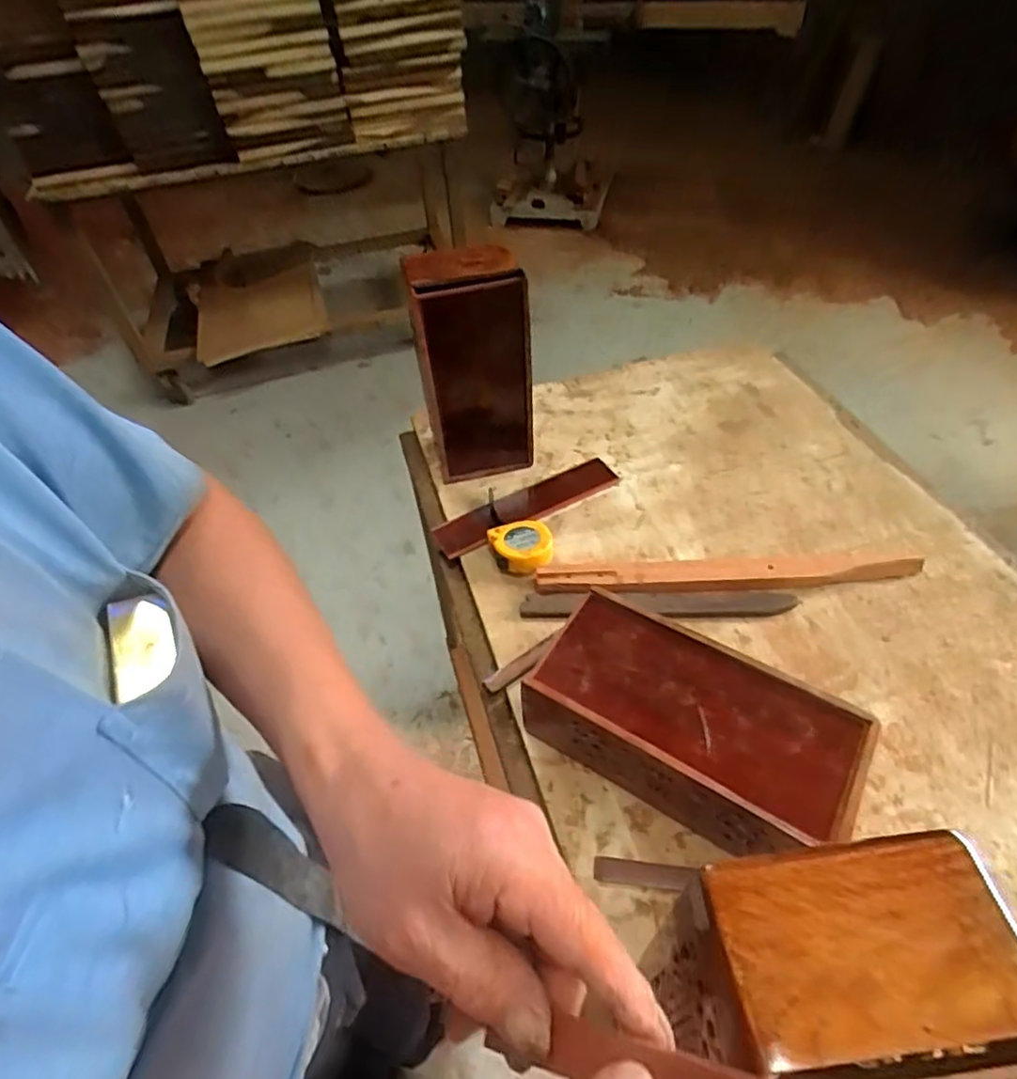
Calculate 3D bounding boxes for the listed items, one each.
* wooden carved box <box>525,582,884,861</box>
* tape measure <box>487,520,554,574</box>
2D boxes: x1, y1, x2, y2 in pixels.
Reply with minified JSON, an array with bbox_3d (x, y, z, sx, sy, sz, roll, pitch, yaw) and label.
[{"bbox_3d":[0.150,0.169,0.548,0.254,0.096,0.138,26,56,24],"label":"wooden carved box"},{"bbox_3d":[0.018,0.009,0.745,0.069,0.037,0.079,-26,52,-17],"label":"tape measure"}]

